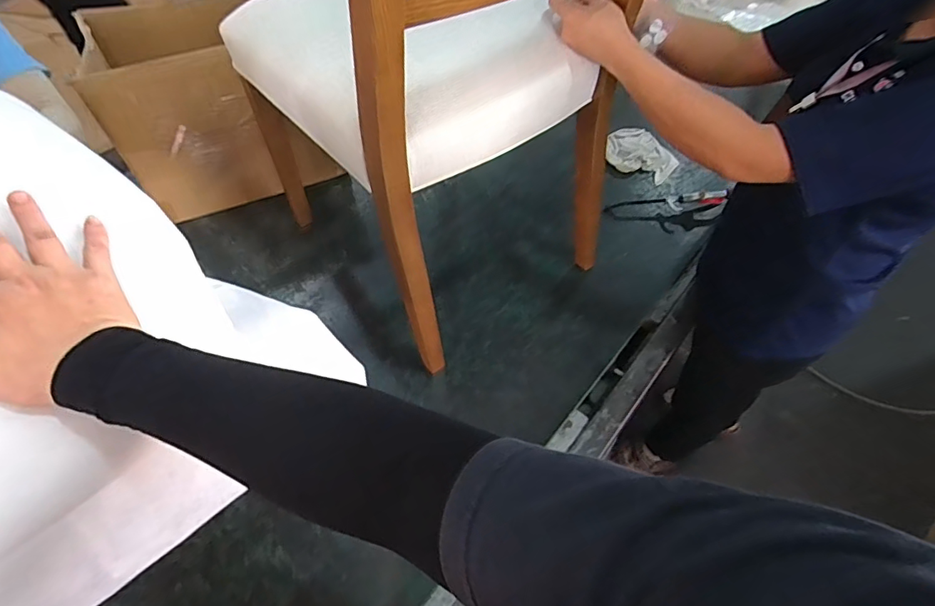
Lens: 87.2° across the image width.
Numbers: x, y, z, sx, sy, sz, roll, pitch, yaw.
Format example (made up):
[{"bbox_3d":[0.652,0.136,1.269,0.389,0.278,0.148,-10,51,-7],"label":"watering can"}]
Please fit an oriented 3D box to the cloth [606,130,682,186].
[{"bbox_3d":[0.468,-0.408,1.321,0.195,0.051,0.164,29,59,20],"label":"cloth"}]

